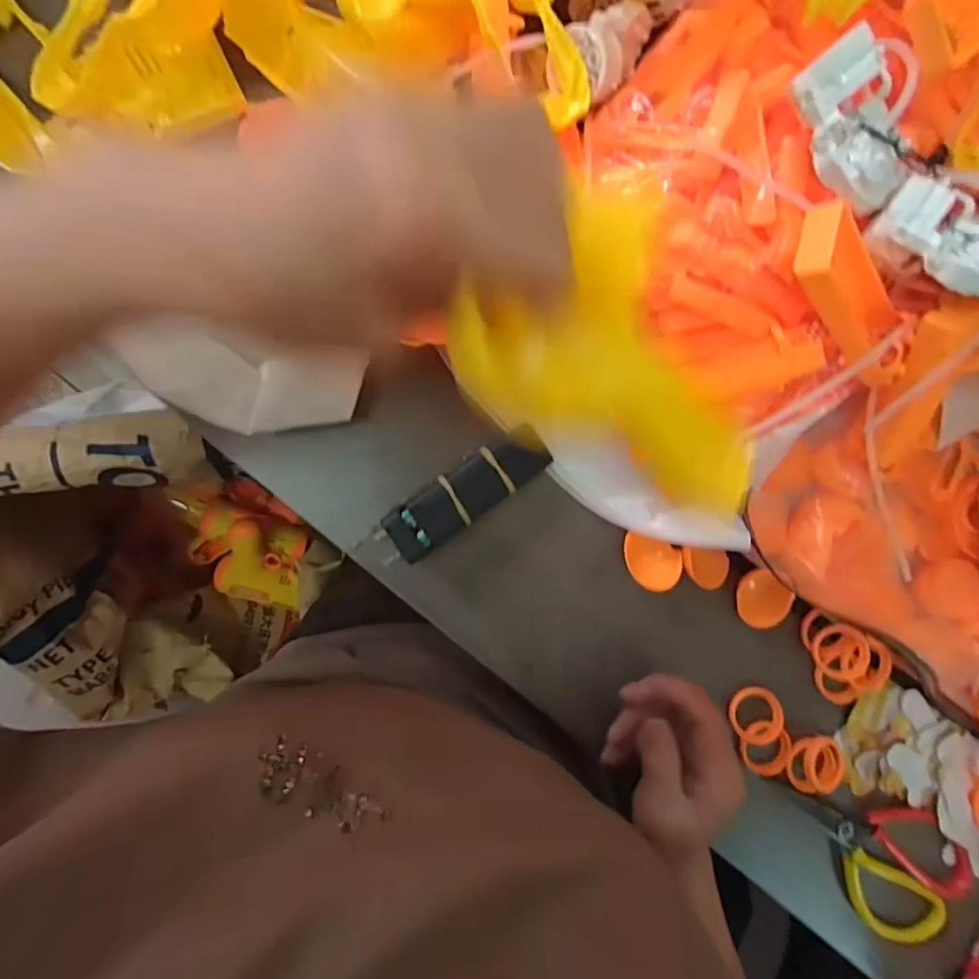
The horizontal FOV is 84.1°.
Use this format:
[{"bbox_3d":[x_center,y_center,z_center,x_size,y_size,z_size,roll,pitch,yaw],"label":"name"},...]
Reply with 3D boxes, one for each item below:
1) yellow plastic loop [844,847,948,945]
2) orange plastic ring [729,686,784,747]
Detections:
[{"bbox_3d":[0.287,0.296,0.386,0.083,0.017,0.045,31,89,-7],"label":"yellow plastic loop"},{"bbox_3d":[0.183,0.155,0.371,0.039,0.006,0.037,0,93,-6],"label":"orange plastic ring"}]

